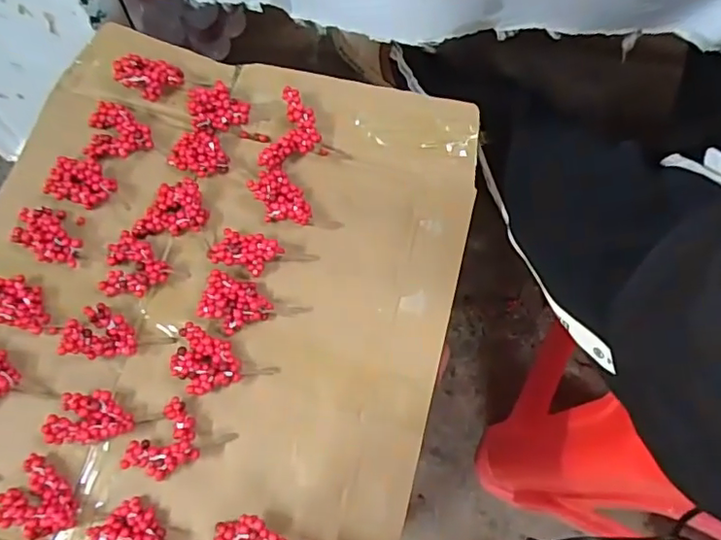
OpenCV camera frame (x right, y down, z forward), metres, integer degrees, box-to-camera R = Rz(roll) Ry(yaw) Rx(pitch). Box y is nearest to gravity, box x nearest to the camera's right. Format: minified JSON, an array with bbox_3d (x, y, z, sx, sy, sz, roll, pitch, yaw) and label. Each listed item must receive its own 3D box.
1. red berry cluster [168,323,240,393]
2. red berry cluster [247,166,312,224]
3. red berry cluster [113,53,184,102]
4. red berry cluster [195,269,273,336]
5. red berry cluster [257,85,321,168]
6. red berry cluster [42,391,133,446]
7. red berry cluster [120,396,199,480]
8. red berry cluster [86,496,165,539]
[{"bbox_3d":[-0.134,0.080,0.486,0.061,0.017,0.047,37,77,12],"label":"red berry cluster"},{"bbox_3d":[-0.075,-0.067,0.530,0.041,0.019,0.061,-27,73,-7],"label":"red berry cluster"},{"bbox_3d":[-0.209,-0.190,0.558,0.060,0.024,0.034,24,74,9],"label":"red berry cluster"},{"bbox_3d":[-0.112,0.030,0.502,0.061,0.014,0.046,29,75,11],"label":"red berry cluster"},{"bbox_3d":[-0.064,-0.131,0.543,0.045,0.022,0.078,18,73,7],"label":"red berry cluster"},{"bbox_3d":[-0.223,0.122,0.471,0.069,0.016,0.040,-3,72,1],"label":"red berry cluster"},{"bbox_3d":[-0.157,0.143,0.464,0.050,0.020,0.064,32,75,11],"label":"red berry cluster"},{"bbox_3d":[-0.179,0.209,0.445,0.043,0.016,0.053,-43,76,-11],"label":"red berry cluster"}]

